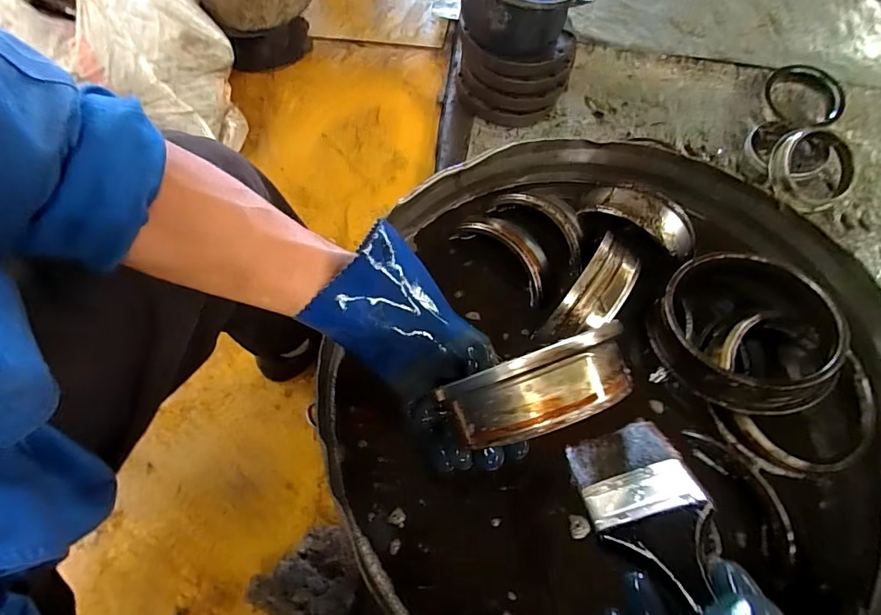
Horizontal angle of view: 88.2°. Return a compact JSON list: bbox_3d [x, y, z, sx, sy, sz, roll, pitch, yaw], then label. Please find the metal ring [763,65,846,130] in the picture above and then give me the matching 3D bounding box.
[{"bbox_3d":[0.882,-0.512,1.104,0.175,0.030,0.137,34,96,24],"label":"metal ring"}]

